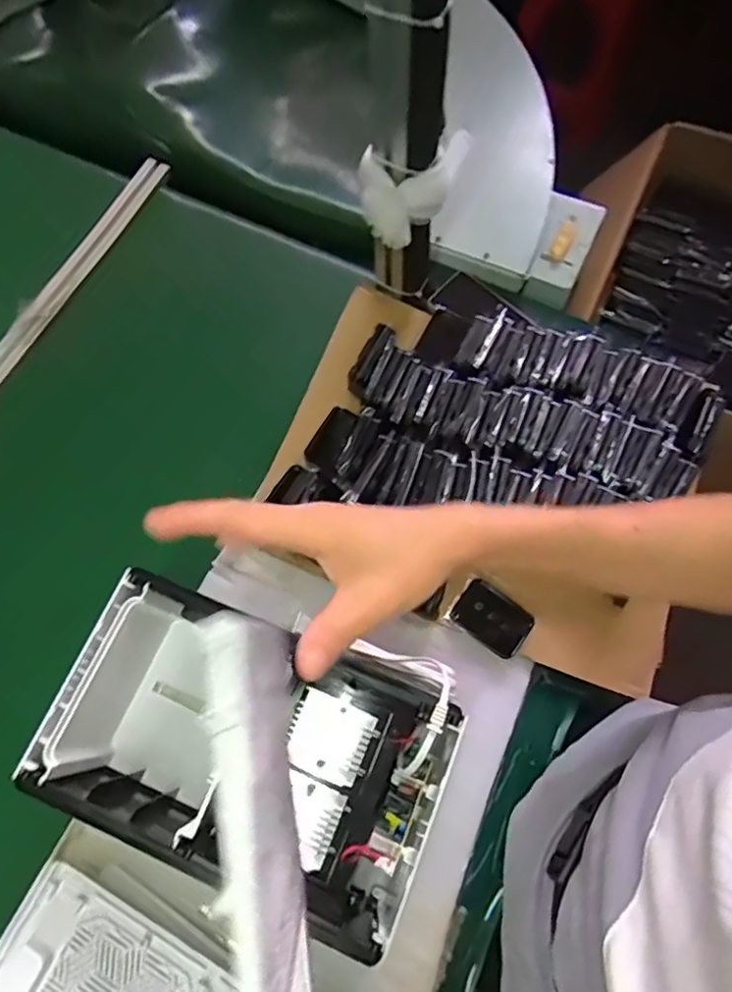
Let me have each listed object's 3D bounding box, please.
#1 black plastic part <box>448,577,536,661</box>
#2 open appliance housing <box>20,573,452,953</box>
[{"bbox_3d":[0.143,0.139,0.673,0.085,0.004,0.059,35,94,5],"label":"black plastic part"},{"bbox_3d":[-0.100,0.230,0.587,0.355,0.140,0.230,22,73,7],"label":"open appliance housing"}]

